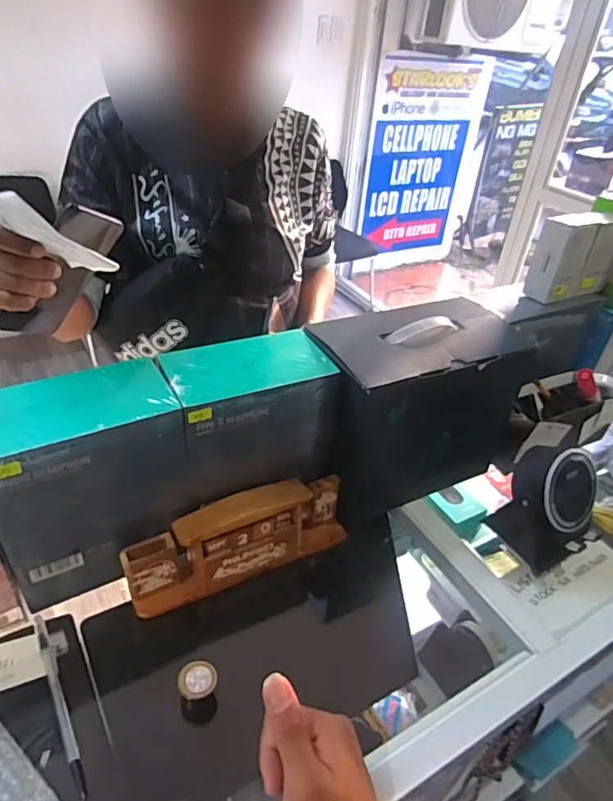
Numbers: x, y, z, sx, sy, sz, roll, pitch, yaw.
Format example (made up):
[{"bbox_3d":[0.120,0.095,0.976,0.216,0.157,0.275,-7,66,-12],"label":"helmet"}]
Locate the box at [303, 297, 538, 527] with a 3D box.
[{"bbox_3d":[0.130,0.010,0.651,0.257,0.208,0.130,-14,41,-25],"label":"box"}]

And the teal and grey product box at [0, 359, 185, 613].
[{"bbox_3d":[-0.204,0.074,0.503,0.163,0.183,0.095,-16,42,-27],"label":"teal and grey product box"}]

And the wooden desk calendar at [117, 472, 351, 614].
[{"bbox_3d":[-0.067,0.142,0.550,0.238,0.082,0.054,-15,42,-26],"label":"wooden desk calendar"}]

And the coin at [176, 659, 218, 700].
[{"bbox_3d":[-0.092,0.236,0.450,0.032,0.005,0.029,10,50,-14],"label":"coin"}]

